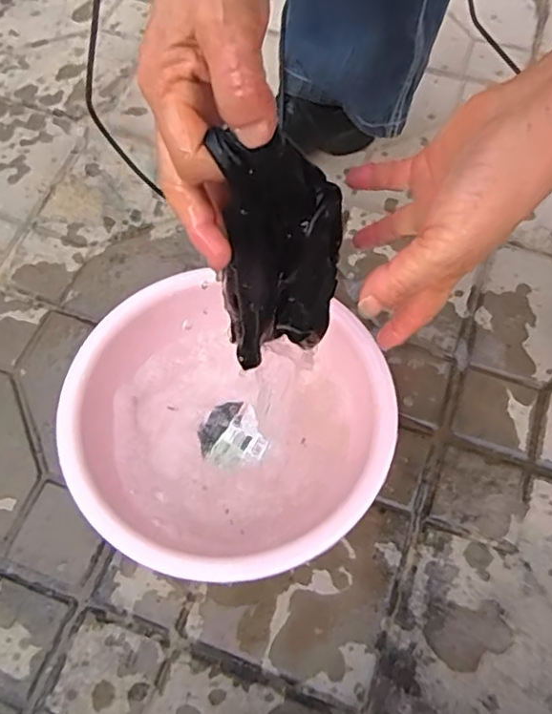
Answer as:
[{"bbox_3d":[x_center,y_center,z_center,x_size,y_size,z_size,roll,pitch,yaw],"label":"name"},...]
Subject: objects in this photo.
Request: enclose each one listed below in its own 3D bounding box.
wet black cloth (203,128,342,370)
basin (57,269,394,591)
[{"bbox_3d":[0.004,-0.050,0.318,0.065,0.158,0.018,-17,57,-8],"label":"wet black cloth"},{"bbox_3d":[-0.047,0.069,0.534,0.266,0.094,0.244,1,62,-1],"label":"basin"}]

